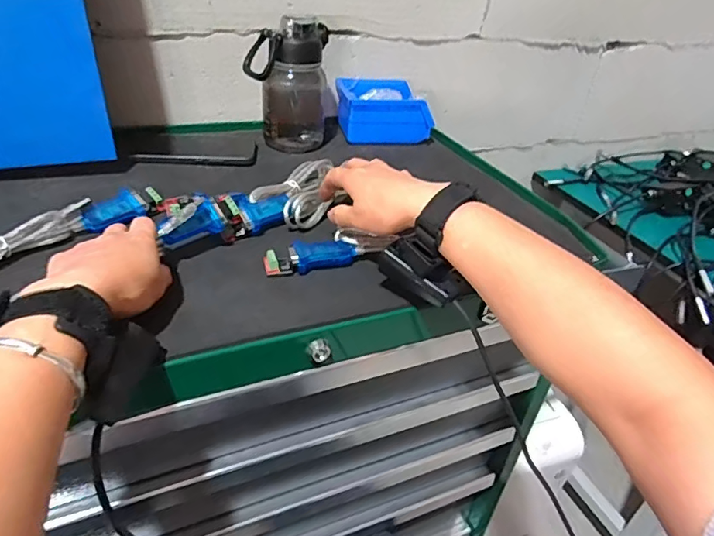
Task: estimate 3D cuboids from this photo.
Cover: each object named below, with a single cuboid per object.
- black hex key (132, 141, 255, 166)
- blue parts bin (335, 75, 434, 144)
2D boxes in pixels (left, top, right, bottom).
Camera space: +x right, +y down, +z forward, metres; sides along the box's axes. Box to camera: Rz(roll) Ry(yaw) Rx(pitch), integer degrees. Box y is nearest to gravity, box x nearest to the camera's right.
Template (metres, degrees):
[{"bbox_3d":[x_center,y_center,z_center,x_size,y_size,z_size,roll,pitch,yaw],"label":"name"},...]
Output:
[{"bbox_3d":[-0.211,-0.154,0.675,0.155,0.010,0.066,-2,35,-13],"label":"black hex key"},{"bbox_3d":[0.040,-0.249,0.797,0.130,0.067,0.109,-1,35,-12],"label":"blue parts bin"}]

